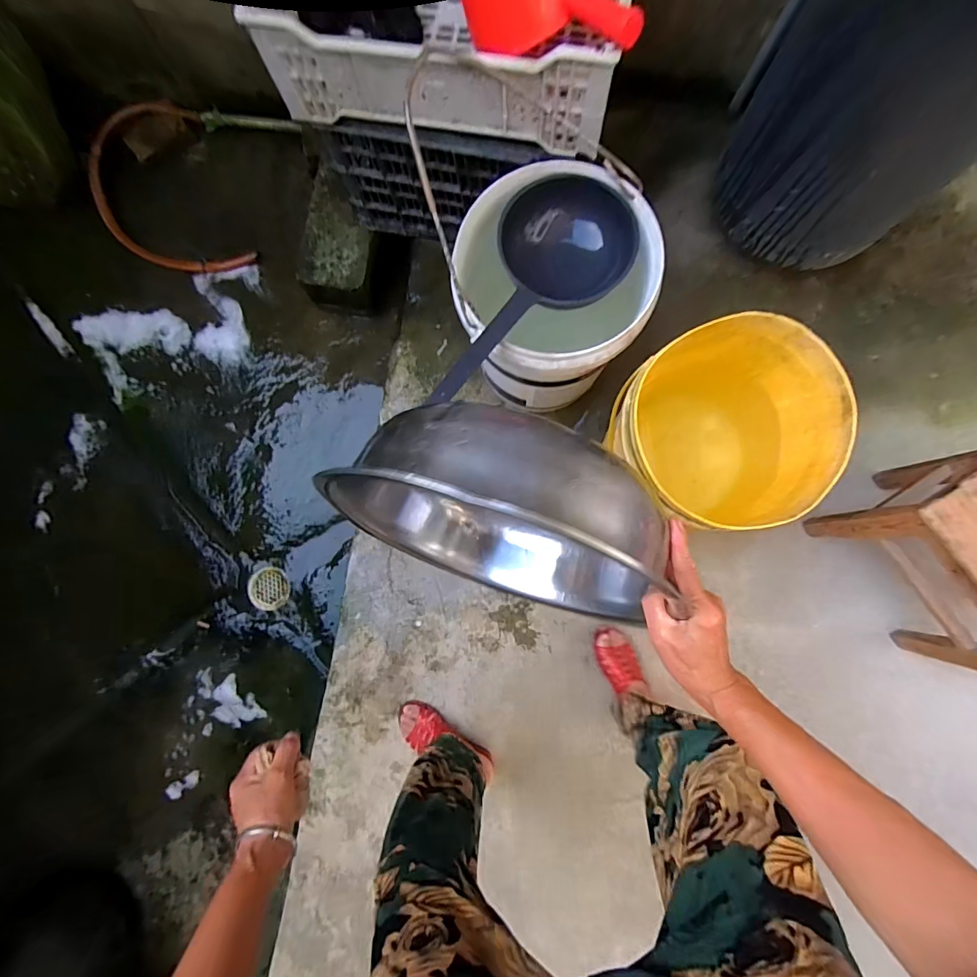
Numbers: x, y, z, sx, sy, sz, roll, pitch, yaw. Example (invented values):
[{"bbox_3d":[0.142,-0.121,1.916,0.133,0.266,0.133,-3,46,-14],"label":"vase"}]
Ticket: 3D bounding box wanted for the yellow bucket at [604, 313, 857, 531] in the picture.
[{"bbox_3d":[0.368,-0.089,0.784,0.288,0.310,0.290,0,90,3],"label":"yellow bucket"}]

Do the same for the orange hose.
[{"bbox_3d":[-0.929,-0.823,1.285,0.376,0.112,0.529,-22,89,3],"label":"orange hose"}]

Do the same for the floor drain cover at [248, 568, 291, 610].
[{"bbox_3d":[-0.601,0.273,1.248,0.113,0.013,0.106,23,91,3],"label":"floor drain cover"}]

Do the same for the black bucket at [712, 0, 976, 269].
[{"bbox_3d":[0.625,-0.624,0.737,0.340,0.372,0.324,38,92,2],"label":"black bucket"}]

